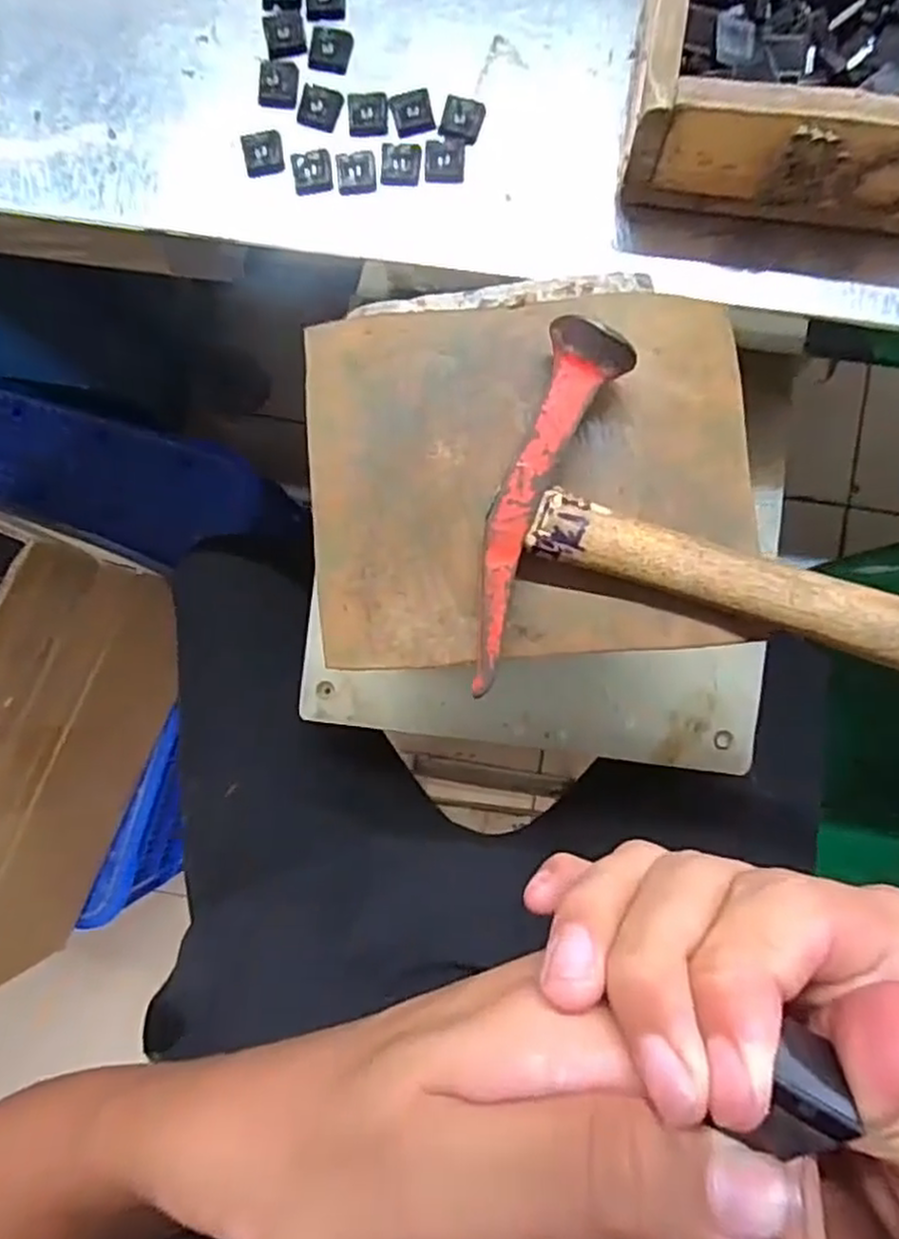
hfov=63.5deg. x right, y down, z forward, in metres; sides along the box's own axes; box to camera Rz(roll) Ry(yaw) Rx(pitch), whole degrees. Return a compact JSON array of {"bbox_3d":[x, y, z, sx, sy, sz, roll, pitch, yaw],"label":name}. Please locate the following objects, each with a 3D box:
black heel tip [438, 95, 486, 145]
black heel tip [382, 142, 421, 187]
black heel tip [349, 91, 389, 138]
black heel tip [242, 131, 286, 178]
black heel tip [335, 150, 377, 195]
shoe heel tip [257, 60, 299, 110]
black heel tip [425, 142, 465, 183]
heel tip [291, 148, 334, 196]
[{"bbox_3d":[0.006,-0.238,0.344,0.019,0.006,0.020,16,88,3],"label":"black heel tip"},{"bbox_3d":[-0.023,-0.216,0.343,0.018,0.004,0.018,2,87,3],"label":"black heel tip"},{"bbox_3d":[-0.039,-0.241,0.345,0.019,0.004,0.021,-2,87,2],"label":"black heel tip"},{"bbox_3d":[-0.090,-0.225,0.349,0.019,0.004,0.019,-9,87,2],"label":"black heel tip"},{"bbox_3d":[-0.044,-0.213,0.346,0.018,0.004,0.019,-6,87,2],"label":"black heel tip"},{"bbox_3d":[-0.083,-0.261,0.353,0.019,0.004,0.024,2,87,3],"label":"shoe heel tip"},{"bbox_3d":[-0.002,-0.217,0.345,0.018,0.004,0.017,4,87,3],"label":"black heel tip"},{"bbox_3d":[-0.066,-0.215,0.347,0.018,0.004,0.021,-8,87,2],"label":"heel tip"}]

